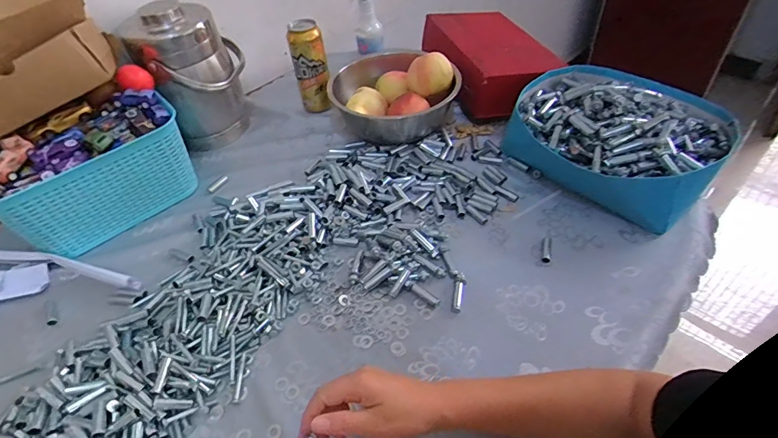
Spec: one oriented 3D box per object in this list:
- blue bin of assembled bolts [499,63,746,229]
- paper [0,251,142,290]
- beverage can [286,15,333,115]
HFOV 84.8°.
[{"bbox_3d":[0.348,-0.135,0.674,0.300,0.109,0.268,28,55,27],"label":"blue bin of assembled bolts"},{"bbox_3d":[-0.485,0.068,0.616,0.291,0.016,0.027,7,48,11],"label":"paper"},{"bbox_3d":[-0.151,-0.291,0.832,0.065,0.164,0.054,-14,48,-8],"label":"beverage can"}]

